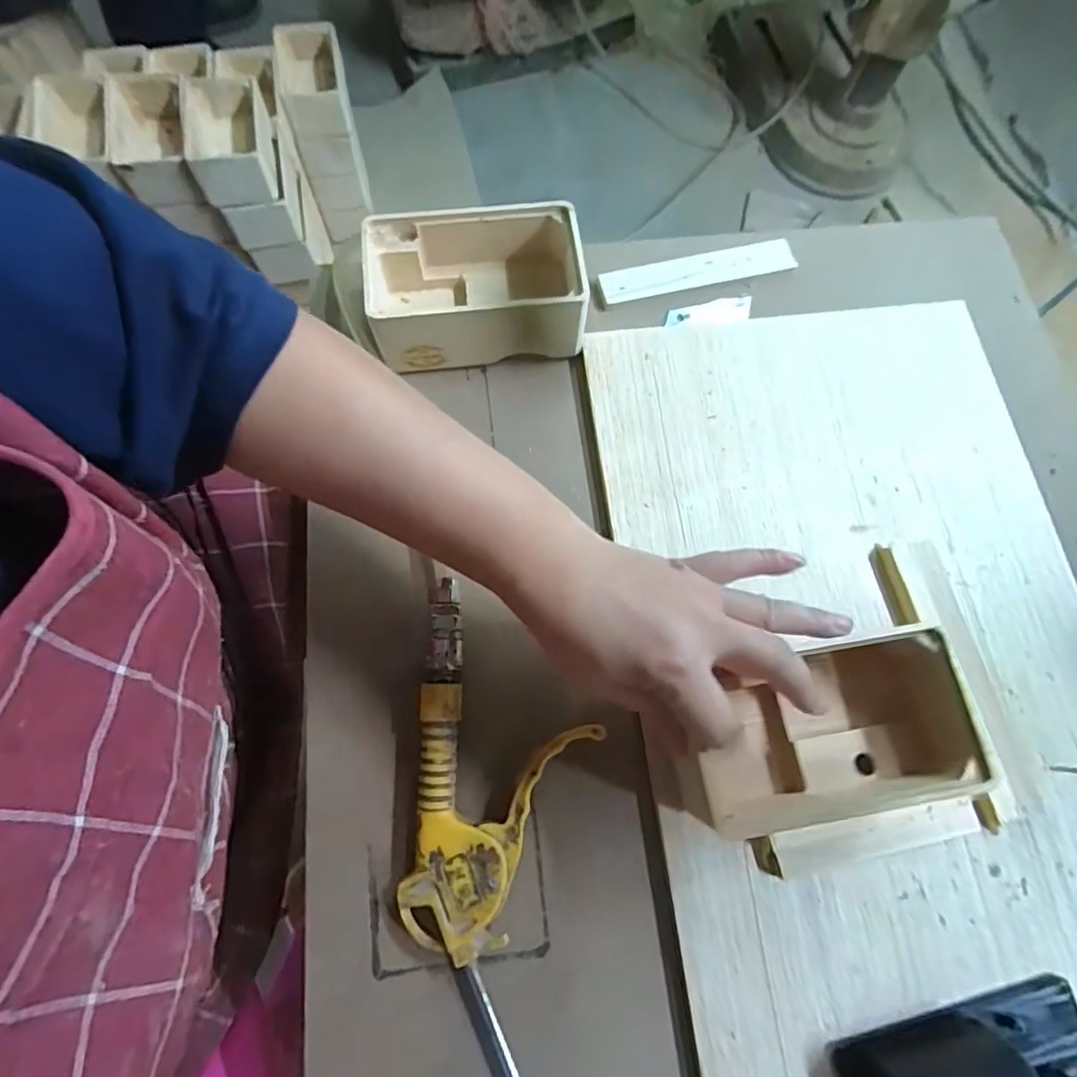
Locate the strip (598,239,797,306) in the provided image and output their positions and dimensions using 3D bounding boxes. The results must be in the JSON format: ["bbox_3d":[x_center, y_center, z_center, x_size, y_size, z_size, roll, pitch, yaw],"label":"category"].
[{"bbox_3d":[0.109,-0.183,0.390,0.134,0.005,0.024,-13,74,-3],"label":"strip"}]

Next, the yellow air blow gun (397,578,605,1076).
[{"bbox_3d":[-0.021,0.150,0.279,0.092,0.023,0.246,5,73,2],"label":"yellow air blow gun"}]

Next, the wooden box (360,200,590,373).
[{"bbox_3d":[-0.037,-0.152,0.351,0.130,0.053,0.082,-8,73,-2],"label":"wooden box"}]

